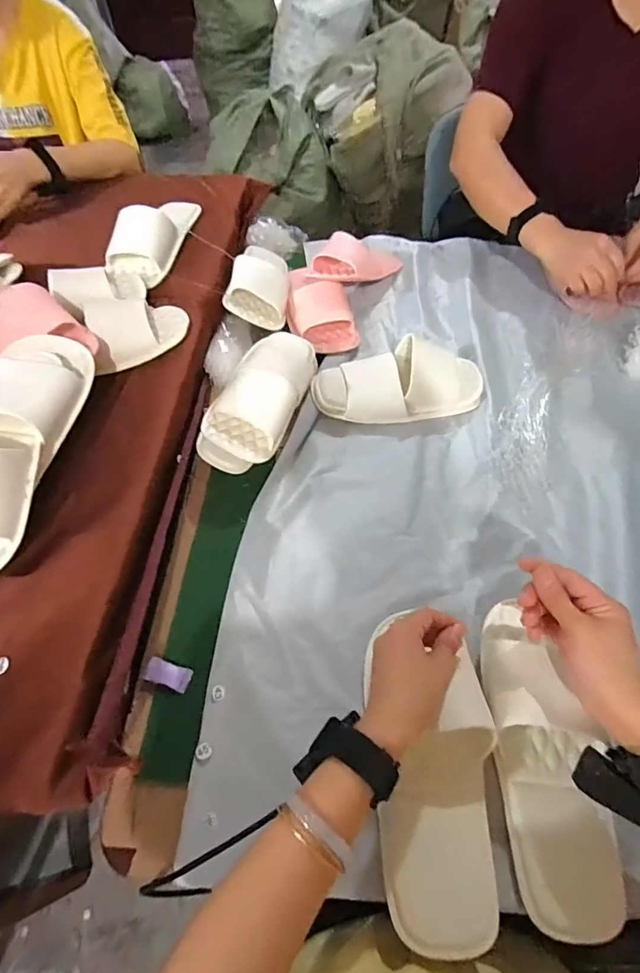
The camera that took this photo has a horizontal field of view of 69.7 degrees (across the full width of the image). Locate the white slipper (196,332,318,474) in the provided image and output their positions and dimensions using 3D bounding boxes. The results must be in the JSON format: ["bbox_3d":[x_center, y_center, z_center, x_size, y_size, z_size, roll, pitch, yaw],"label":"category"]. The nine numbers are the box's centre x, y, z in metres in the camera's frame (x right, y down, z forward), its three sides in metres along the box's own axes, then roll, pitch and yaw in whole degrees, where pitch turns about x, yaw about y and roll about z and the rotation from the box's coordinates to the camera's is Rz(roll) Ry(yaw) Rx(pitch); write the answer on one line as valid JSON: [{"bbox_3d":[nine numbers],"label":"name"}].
[{"bbox_3d":[-0.074,-0.130,0.610,0.100,0.069,0.226,15,58,12],"label":"white slipper"}]

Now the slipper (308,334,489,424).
[{"bbox_3d":[0.112,-0.147,0.635,0.239,0.066,0.103,-11,56,-5],"label":"slipper"}]

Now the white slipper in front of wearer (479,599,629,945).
[{"bbox_3d":[0.190,0.228,0.391,0.090,0.064,0.241,-7,70,-3],"label":"white slipper in front of wearer"}]

